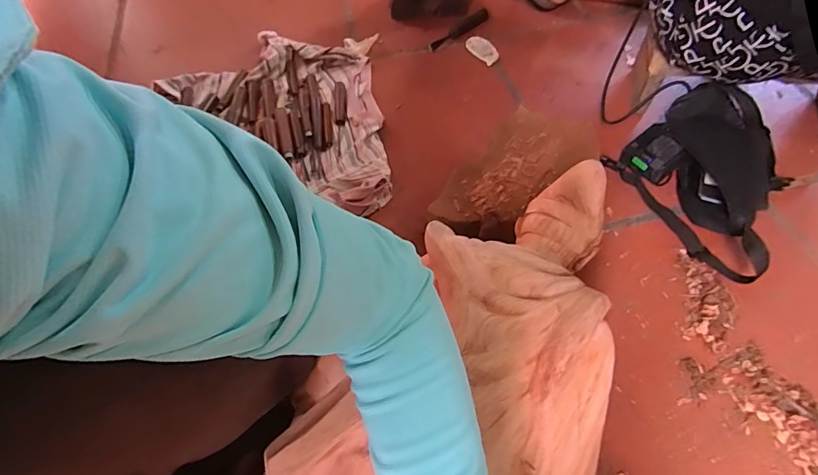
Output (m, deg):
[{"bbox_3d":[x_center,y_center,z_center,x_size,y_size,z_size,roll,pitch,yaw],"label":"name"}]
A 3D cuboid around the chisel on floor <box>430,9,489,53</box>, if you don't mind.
[{"bbox_3d":[0.108,-0.447,0.954,0.031,0.020,0.164,37,62,24],"label":"chisel on floor"}]

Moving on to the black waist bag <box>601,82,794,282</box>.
[{"bbox_3d":[0.475,-0.092,0.671,0.242,0.086,0.280,-23,57,-15],"label":"black waist bag"}]

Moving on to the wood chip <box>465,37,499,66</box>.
[{"bbox_3d":[0.156,-0.390,0.919,0.050,0.017,0.080,-25,57,-16],"label":"wood chip"}]

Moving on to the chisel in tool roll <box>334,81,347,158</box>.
[{"bbox_3d":[-0.123,-0.216,0.799,0.023,0.016,0.180,-5,54,-3],"label":"chisel in tool roll"}]

